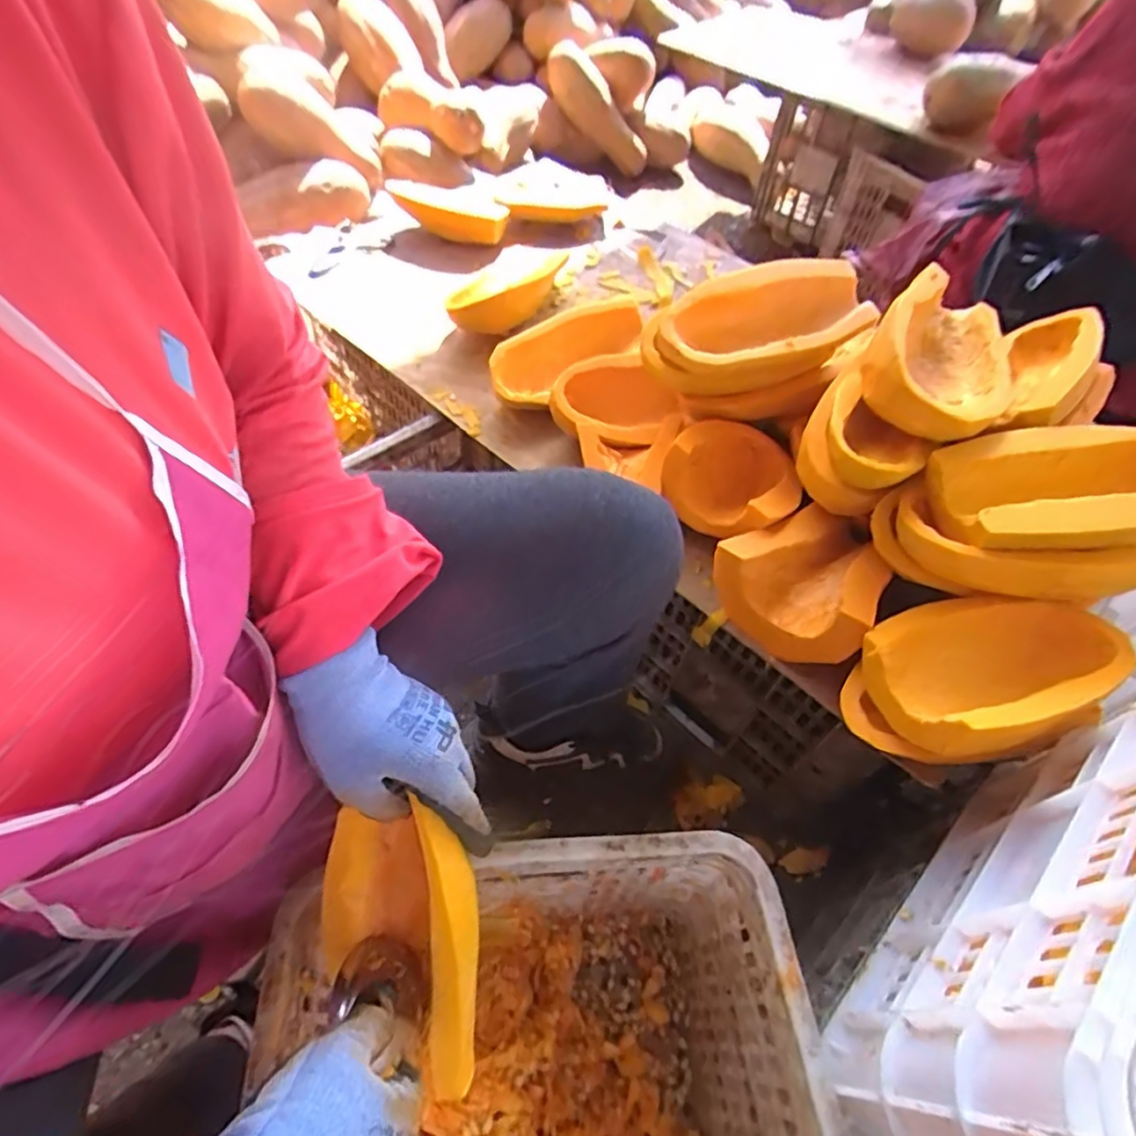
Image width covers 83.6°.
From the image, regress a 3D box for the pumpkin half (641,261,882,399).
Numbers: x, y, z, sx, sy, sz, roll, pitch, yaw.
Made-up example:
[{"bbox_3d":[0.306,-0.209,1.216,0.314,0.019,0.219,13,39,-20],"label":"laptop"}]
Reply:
[{"bbox_3d":[0.200,-0.249,0.685,0.234,0.094,0.111,-19,58,-16],"label":"pumpkin half"}]

